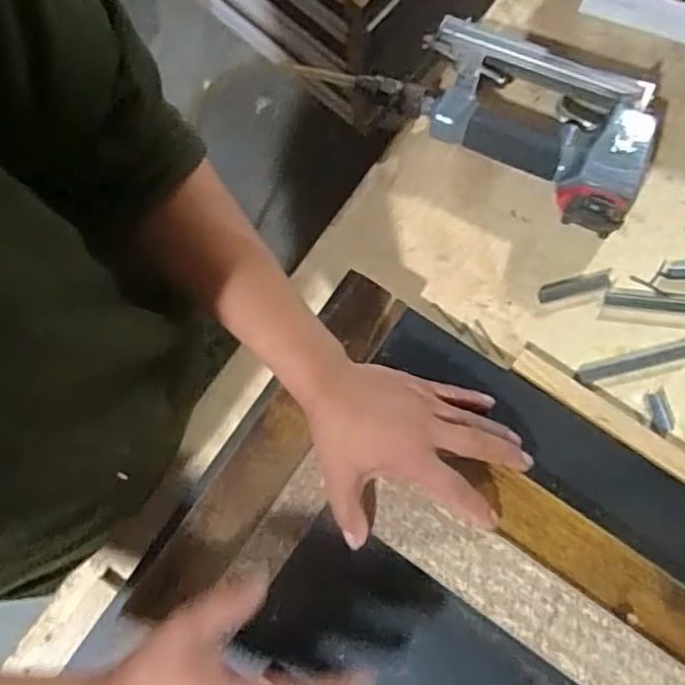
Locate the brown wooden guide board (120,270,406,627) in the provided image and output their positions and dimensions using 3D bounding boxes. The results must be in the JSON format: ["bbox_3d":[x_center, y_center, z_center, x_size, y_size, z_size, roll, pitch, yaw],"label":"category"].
[{"bbox_3d":[-0.053,0.080,0.468,0.050,0.029,0.291,32,80,8],"label":"brown wooden guide board"}]

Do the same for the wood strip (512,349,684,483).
[{"bbox_3d":[0.211,0.063,0.476,0.178,0.008,0.021,34,81,8],"label":"wood strip"}]

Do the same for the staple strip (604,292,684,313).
[{"bbox_3d":[0.255,-0.032,0.499,0.087,0.005,0.014,7,78,3],"label":"staple strip"}]

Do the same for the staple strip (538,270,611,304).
[{"bbox_3d":[0.186,-0.044,0.500,0.059,0.004,0.015,-14,78,-1],"label":"staple strip"}]

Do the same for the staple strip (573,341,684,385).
[{"bbox_3d":[0.229,0.016,0.488,0.096,0.004,0.014,-15,78,-2],"label":"staple strip"}]

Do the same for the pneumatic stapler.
[{"bbox_3d":[0.137,-0.189,0.507,0.224,0.051,0.120,28,80,7],"label":"pneumatic stapler"}]

